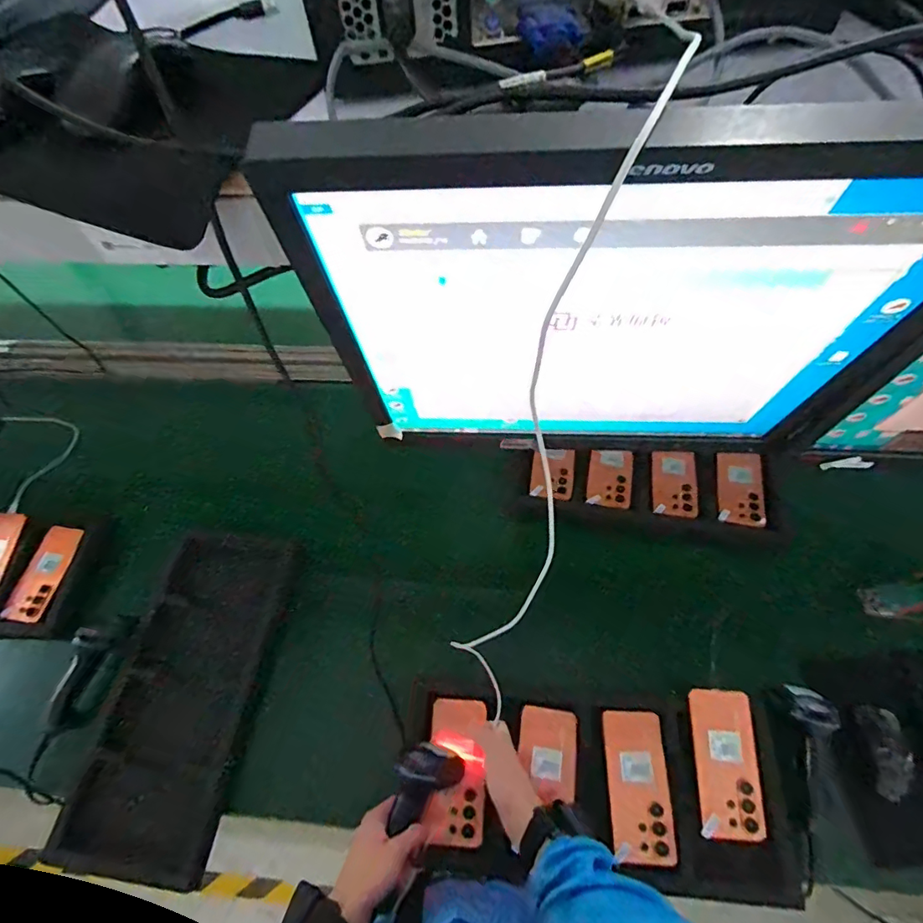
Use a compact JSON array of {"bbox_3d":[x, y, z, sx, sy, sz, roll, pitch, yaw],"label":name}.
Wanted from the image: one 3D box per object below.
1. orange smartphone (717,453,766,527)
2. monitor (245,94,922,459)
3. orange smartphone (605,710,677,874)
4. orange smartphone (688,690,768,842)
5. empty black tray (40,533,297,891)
[{"bbox_3d":[0.512,0.047,0.920,0.080,0.013,0.148,8,60,10],"label":"orange smartphone"},{"bbox_3d":[0.100,-0.098,0.358,0.384,0.337,0.061,0,70,5],"label":"monitor"},{"bbox_3d":[0.231,0.422,0.655,0.077,0.014,0.169,2,59,6],"label":"orange smartphone"},{"bbox_3d":[0.345,0.390,0.651,0.080,0.009,0.165,3,59,6],"label":"orange smartphone"},{"bbox_3d":[-0.429,0.350,0.789,0.229,0.033,0.473,5,60,8],"label":"empty black tray"}]

